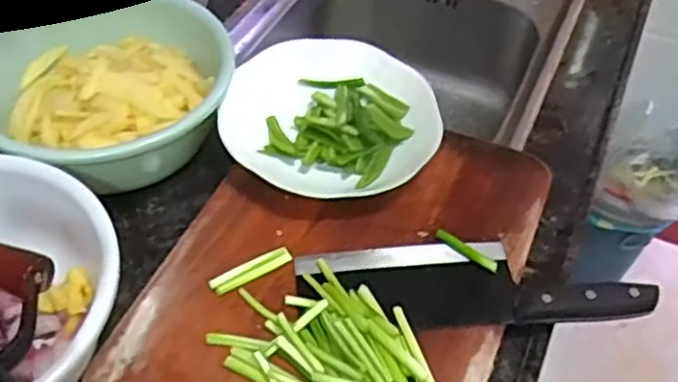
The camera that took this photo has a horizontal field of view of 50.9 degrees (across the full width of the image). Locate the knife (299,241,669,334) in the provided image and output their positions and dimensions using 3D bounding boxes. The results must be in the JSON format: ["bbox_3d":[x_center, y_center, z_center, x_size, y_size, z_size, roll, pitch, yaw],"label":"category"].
[{"bbox_3d":[0.113,0.075,0.601,0.289,0.025,0.086,0,49,-3],"label":"knife"}]

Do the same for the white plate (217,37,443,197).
[{"bbox_3d":[-0.008,-0.081,0.705,0.207,0.027,0.198,1,49,-2],"label":"white plate"}]

